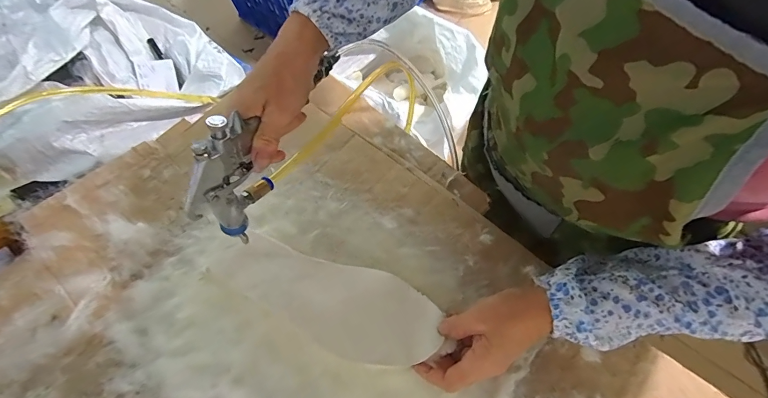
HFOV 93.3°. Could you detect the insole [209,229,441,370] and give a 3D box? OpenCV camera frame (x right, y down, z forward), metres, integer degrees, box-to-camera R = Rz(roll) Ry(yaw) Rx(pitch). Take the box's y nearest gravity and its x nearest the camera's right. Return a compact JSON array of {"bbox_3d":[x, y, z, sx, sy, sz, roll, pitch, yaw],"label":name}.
[{"bbox_3d":[-0.077,0.099,0.394,0.271,0.016,0.088,19,71,14],"label":"insole"}]

